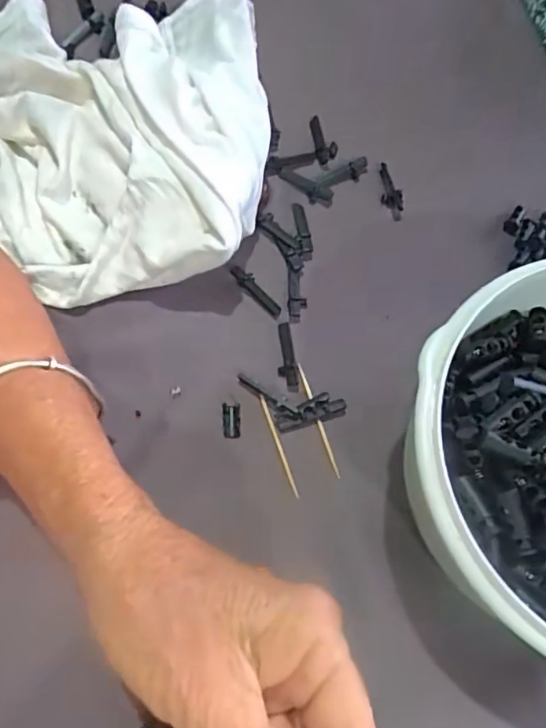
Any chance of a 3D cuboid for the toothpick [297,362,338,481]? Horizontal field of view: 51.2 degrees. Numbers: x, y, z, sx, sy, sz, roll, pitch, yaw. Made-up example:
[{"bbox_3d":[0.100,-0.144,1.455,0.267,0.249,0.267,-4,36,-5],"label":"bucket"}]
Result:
[{"bbox_3d":[0.023,0.028,0.286,0.004,0.004,0.059,-17,70,-7],"label":"toothpick"}]

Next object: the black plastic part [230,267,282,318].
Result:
[{"bbox_3d":[-0.009,-0.039,0.309,0.008,0.005,0.036,-40,74,-14],"label":"black plastic part"}]

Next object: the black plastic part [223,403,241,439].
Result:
[{"bbox_3d":[-0.021,0.029,0.285,0.009,0.004,0.017,0,69,-1],"label":"black plastic part"}]

